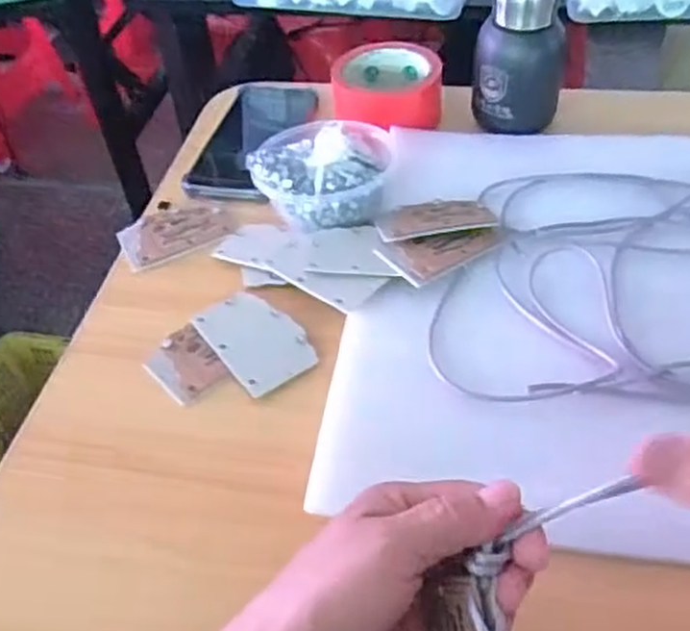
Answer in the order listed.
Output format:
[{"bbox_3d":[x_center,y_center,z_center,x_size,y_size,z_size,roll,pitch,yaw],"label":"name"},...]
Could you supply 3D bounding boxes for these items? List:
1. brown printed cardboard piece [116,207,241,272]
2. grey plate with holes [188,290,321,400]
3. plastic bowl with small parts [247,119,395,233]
[{"bbox_3d":[-0.132,-0.066,0.592,0.089,0.005,0.055,-21,48,-13],"label":"brown printed cardboard piece"},{"bbox_3d":[-0.061,0.015,0.501,0.054,0.004,0.084,-32,55,-23],"label":"grey plate with holes"},{"bbox_3d":[-0.017,-0.119,0.570,0.097,0.054,0.101,-3,47,3],"label":"plastic bowl with small parts"}]

